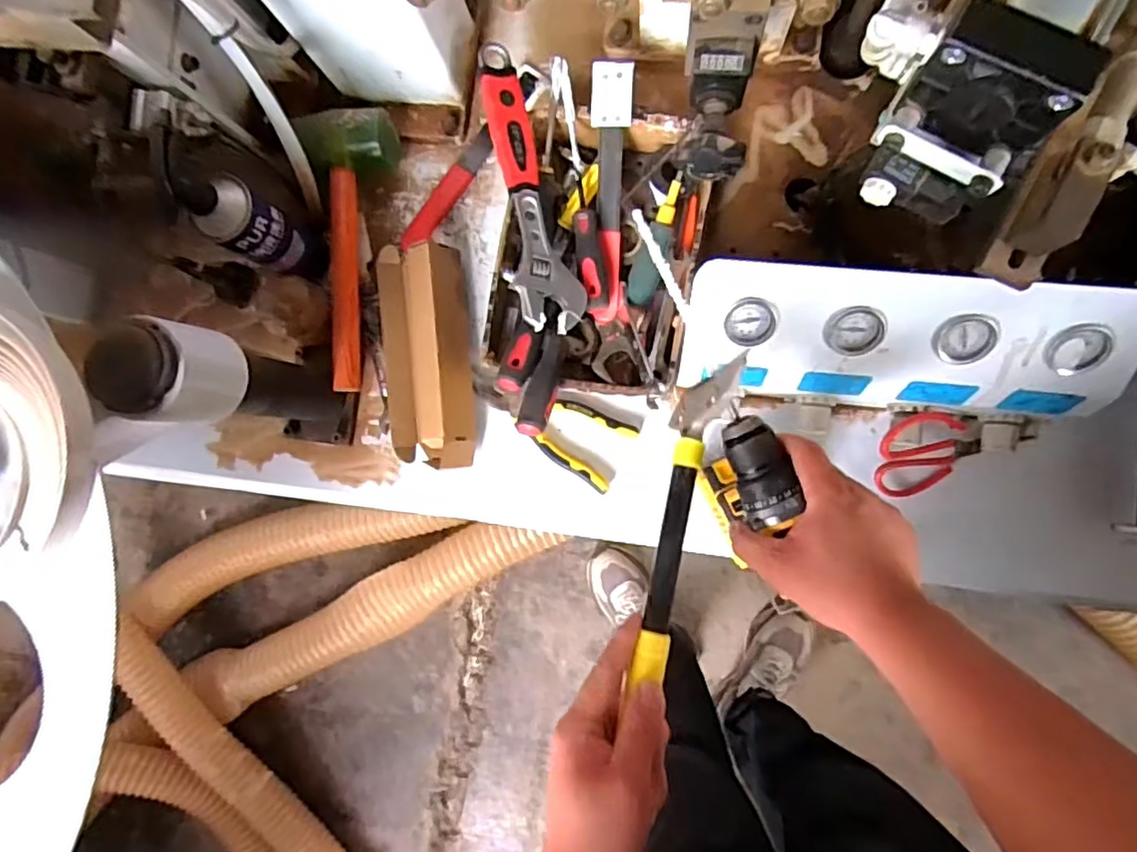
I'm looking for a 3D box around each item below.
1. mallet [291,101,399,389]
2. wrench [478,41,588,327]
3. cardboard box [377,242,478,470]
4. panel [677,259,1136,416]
[{"bbox_3d":[-0.230,-0.193,0.704,0.089,0.064,0.302,-6,87,6],"label":"mallet"},{"bbox_3d":[-0.051,-0.240,0.645,0.067,0.035,0.290,-18,86,5],"label":"wrench"},{"bbox_3d":[-0.163,-0.080,0.711,0.103,0.058,0.249,-6,87,6],"label":"cardboard box"},{"bbox_3d":[0.293,-0.068,0.556,0.371,0.022,0.148,6,133,8],"label":"panel"}]

